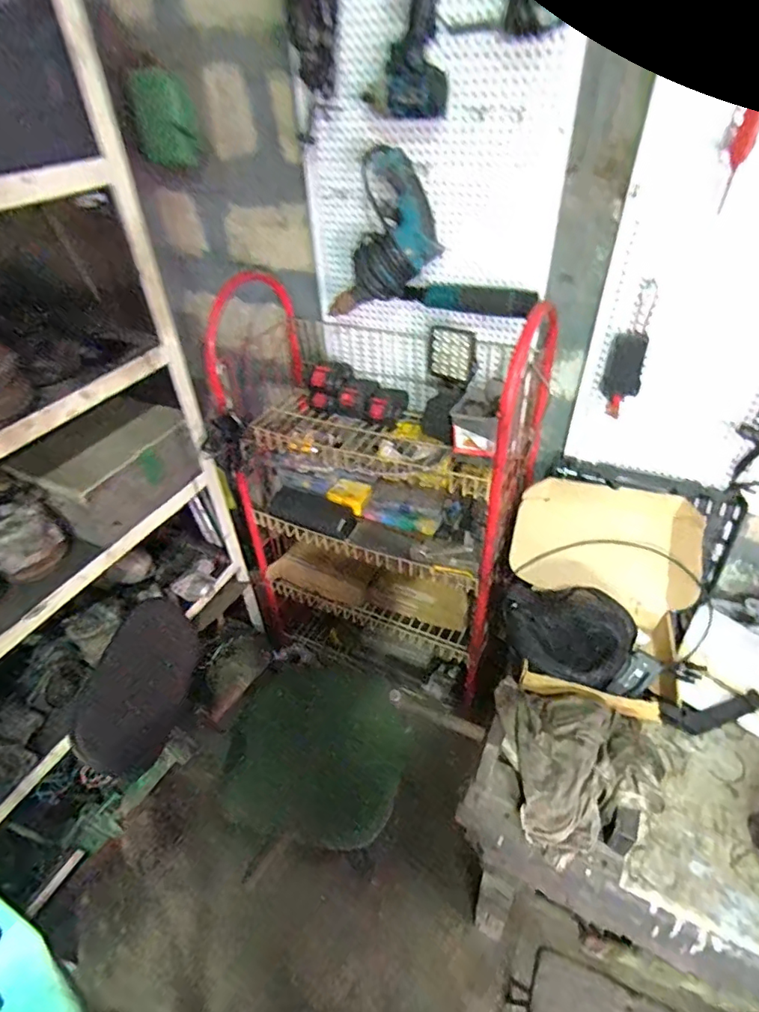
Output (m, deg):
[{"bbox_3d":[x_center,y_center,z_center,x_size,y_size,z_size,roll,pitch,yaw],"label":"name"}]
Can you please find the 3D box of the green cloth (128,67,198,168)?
[{"bbox_3d":[-0.429,-0.768,1.055,0.110,0.173,0.028,-17,70,-19],"label":"green cloth"}]

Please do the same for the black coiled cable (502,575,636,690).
[{"bbox_3d":[0.357,0.239,1.014,0.239,0.076,0.174,13,77,23],"label":"black coiled cable"}]

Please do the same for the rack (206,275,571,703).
[{"bbox_3d":[-0.008,0.008,1.350,0.685,0.945,0.356,18,45,22],"label":"rack"}]

